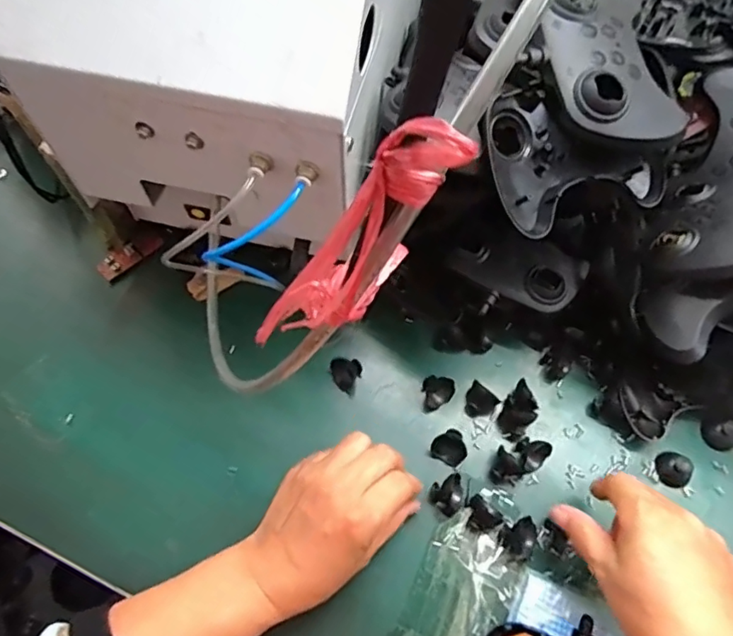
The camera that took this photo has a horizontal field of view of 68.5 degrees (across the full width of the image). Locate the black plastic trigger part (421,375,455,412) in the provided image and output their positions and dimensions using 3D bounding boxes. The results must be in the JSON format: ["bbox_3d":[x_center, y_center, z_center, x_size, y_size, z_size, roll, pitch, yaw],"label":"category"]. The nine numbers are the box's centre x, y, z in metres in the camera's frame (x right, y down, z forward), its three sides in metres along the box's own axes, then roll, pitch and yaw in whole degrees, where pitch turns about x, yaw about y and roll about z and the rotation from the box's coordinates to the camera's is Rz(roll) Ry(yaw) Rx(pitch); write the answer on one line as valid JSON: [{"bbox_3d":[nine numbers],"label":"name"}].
[{"bbox_3d":[0.057,0.062,0.434,0.025,0.016,0.026,0,63,1],"label":"black plastic trigger part"}]

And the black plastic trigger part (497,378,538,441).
[{"bbox_3d":[0.120,0.074,0.424,0.024,0.017,0.043,30,67,15],"label":"black plastic trigger part"}]

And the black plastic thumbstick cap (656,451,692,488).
[{"bbox_3d":[0.235,0.114,0.409,0.023,0.019,0.026,-18,64,-8],"label":"black plastic thumbstick cap"}]

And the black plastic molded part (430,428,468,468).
[{"bbox_3d":[0.065,0.099,0.412,0.026,0.017,0.024,34,68,16],"label":"black plastic molded part"}]

